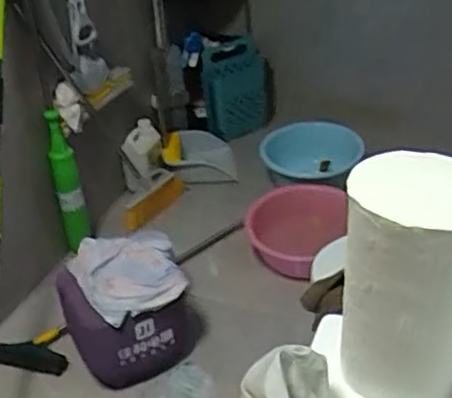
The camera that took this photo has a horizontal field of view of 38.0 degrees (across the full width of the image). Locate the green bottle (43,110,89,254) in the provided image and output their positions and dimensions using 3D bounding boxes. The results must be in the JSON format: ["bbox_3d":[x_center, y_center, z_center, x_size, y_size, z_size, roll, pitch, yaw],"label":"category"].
[{"bbox_3d":[-0.468,-0.047,1.929,0.078,0.435,0.070,-9,14,-3],"label":"green bottle"}]

